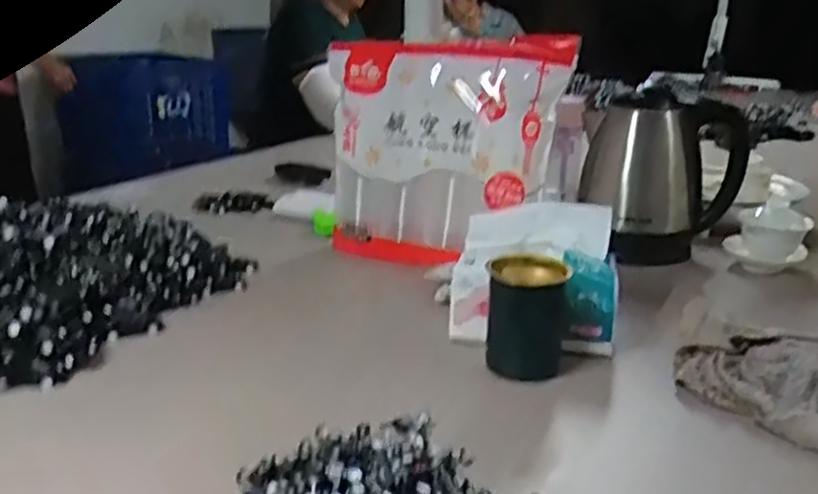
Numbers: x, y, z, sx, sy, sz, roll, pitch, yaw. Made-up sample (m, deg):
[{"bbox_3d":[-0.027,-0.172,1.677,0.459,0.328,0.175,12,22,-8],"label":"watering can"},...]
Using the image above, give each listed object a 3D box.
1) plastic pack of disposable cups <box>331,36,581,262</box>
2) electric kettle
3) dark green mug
[{"bbox_3d":[0.039,-0.116,0.976,0.305,0.277,0.069,13,22,28],"label":"plastic pack of disposable cups"},{"bbox_3d":[0.346,-0.094,1.043,0.202,0.215,0.136,5,20,9],"label":"electric kettle"},{"bbox_3d":[0.109,0.067,0.716,0.073,0.102,0.069,7,20,12],"label":"dark green mug"}]

